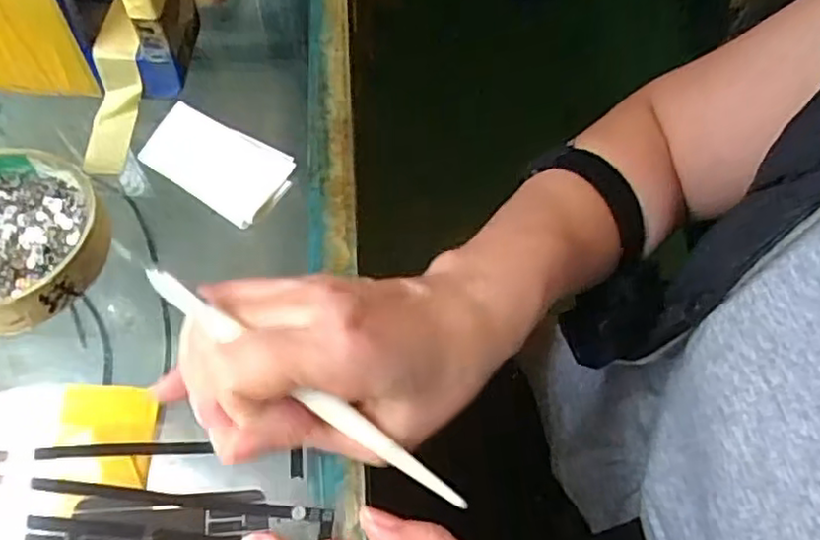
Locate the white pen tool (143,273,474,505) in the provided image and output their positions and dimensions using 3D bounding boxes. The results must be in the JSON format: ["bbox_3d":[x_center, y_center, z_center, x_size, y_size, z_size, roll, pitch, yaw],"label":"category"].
[{"bbox_3d":[-0.036,0.043,0.234,0.138,0.007,0.007,37,65,-2],"label":"white pen tool"}]

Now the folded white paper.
[{"bbox_3d":[-0.092,-0.052,0.319,0.069,0.005,0.042,32,69,7],"label":"folded white paper"}]

